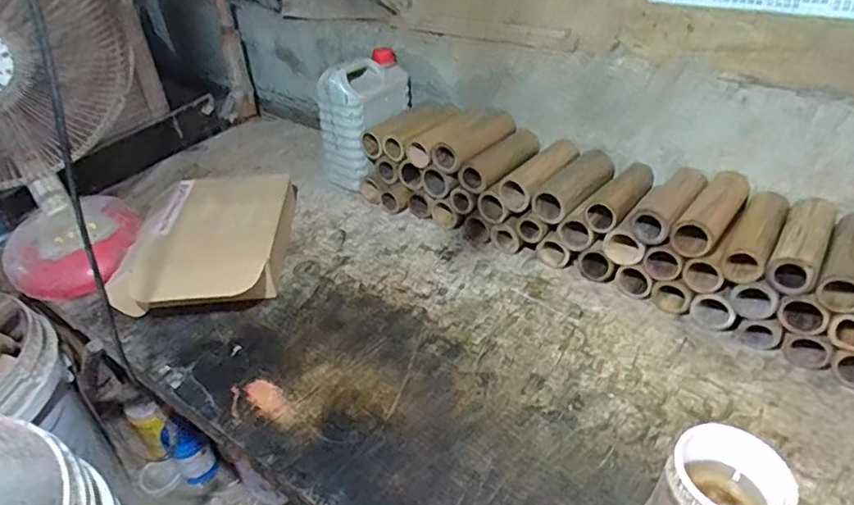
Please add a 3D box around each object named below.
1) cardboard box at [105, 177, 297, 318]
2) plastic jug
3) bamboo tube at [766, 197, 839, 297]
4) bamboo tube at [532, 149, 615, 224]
[{"bbox_3d":[-0.352,-0.015,0.951,0.238,0.092,0.321,-5,36,-2],"label":"cardboard box"},{"bbox_3d":[-0.112,-0.255,1.121,0.099,0.233,0.181,19,42,29],"label":"plastic jug"},{"bbox_3d":[0.491,-0.015,0.750,0.055,0.051,0.183,21,42,31],"label":"bamboo tube"},{"bbox_3d":[0.243,-0.110,0.915,0.062,0.051,0.182,23,43,32],"label":"bamboo tube"}]

